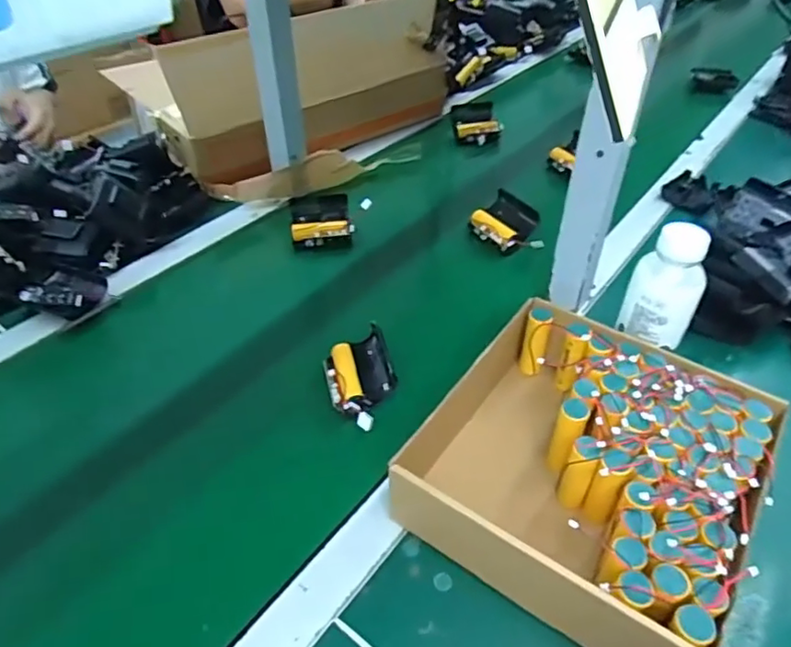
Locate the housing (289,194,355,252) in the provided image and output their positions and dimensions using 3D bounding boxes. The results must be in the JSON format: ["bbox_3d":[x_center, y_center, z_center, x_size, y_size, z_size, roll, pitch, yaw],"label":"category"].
[{"bbox_3d":[-0.098,-0.137,0.765,0.078,0.024,0.077,-6,63,-8],"label":"housing"}]

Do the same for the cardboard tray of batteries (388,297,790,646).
[{"bbox_3d":[0.156,0.108,0.461,0.219,0.074,0.240,26,52,26],"label":"cardboard tray of batteries"}]

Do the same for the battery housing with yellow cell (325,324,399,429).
[{"bbox_3d":[-0.032,0.052,0.549,0.061,0.029,0.116,-11,45,-8],"label":"battery housing with yellow cell"}]

